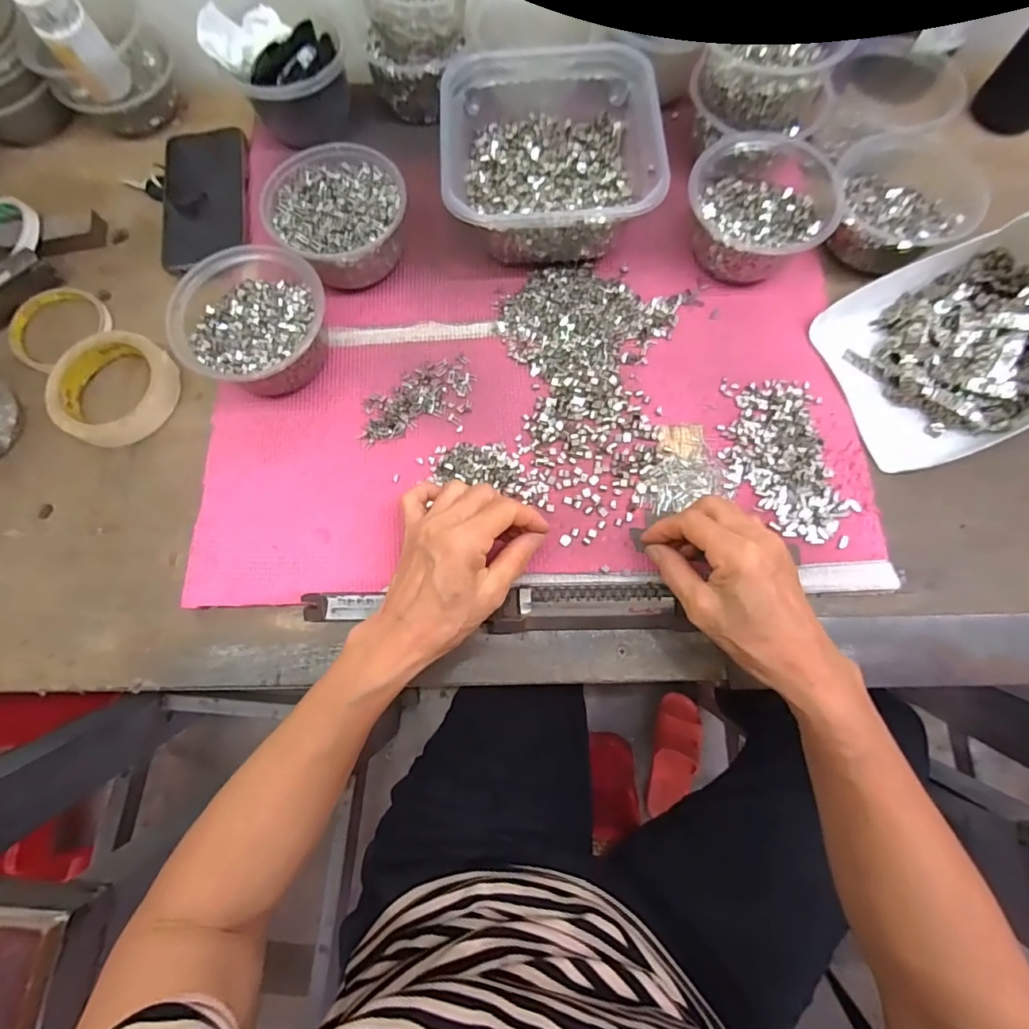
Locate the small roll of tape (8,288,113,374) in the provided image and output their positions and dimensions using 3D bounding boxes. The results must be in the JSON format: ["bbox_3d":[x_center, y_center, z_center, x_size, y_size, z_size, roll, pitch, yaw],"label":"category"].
[{"bbox_3d":[-0.415,-0.174,0.454,0.082,0.016,0.069,-38,78,-7],"label":"small roll of tape"}]

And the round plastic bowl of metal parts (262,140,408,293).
[{"bbox_3d":[-0.147,-0.253,0.434,0.108,0.057,0.113,0,76,2],"label":"round plastic bowl of metal parts"}]

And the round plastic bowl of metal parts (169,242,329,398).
[{"bbox_3d":[-0.204,-0.153,0.406,0.110,0.058,0.116,0,76,2],"label":"round plastic bowl of metal parts"}]

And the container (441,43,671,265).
[{"bbox_3d":[0.029,-0.306,0.431,0.170,0.073,0.173,-3,76,1],"label":"container"}]

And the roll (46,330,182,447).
[{"bbox_3d":[-0.341,-0.107,0.425,0.094,0.021,0.096,0,76,2],"label":"roll"}]

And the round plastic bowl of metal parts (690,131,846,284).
[{"bbox_3d":[0.202,-0.261,0.423,0.112,0.060,0.125,13,77,5],"label":"round plastic bowl of metal parts"}]

